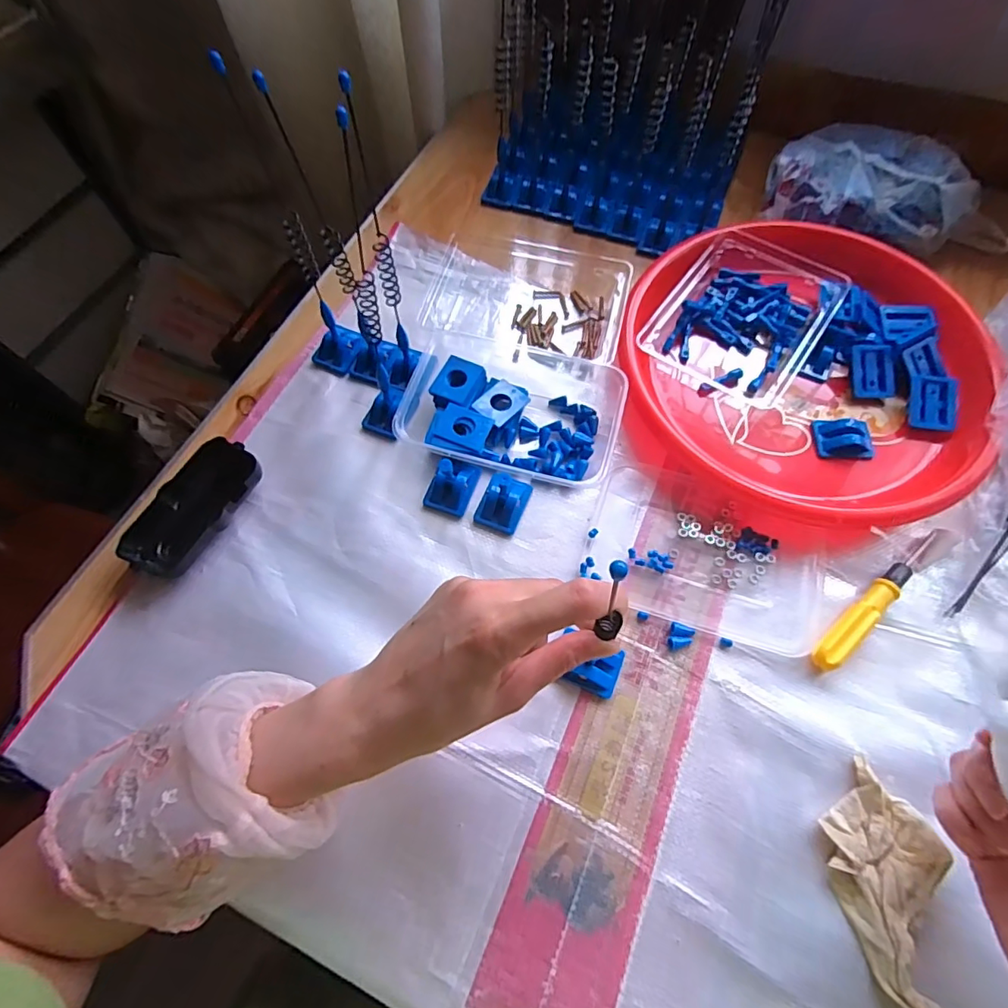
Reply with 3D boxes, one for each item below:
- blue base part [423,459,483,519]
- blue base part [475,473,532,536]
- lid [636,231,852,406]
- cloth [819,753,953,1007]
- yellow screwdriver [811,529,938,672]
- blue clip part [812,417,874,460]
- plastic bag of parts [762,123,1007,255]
[{"bbox_3d":[-0.040,-0.016,0.406,0.032,0.021,0.042,19,67,9],"label":"blue base part"},{"bbox_3d":[-0.001,-0.003,0.401,0.033,0.018,0.043,21,67,10],"label":"blue base part"},{"bbox_3d":[0.208,-0.158,0.460,0.121,0.035,0.166,33,70,14],"label":"lid"},{"bbox_3d":[0.221,0.211,0.299,0.063,0.018,0.106,-15,66,-7],"label":"cloth"},{"bbox_3d":[0.263,0.064,0.369,0.142,0.016,0.016,-38,71,-15],"label":"yellow screwdriver"},{"bbox_3d":[0.272,-0.052,0.419,0.043,0.019,0.031,4,65,2],"label":"blue clip part"},{"bbox_3d":[0.372,-0.302,0.507,0.231,0.055,0.115,4,66,2],"label":"plastic bag of parts"}]

